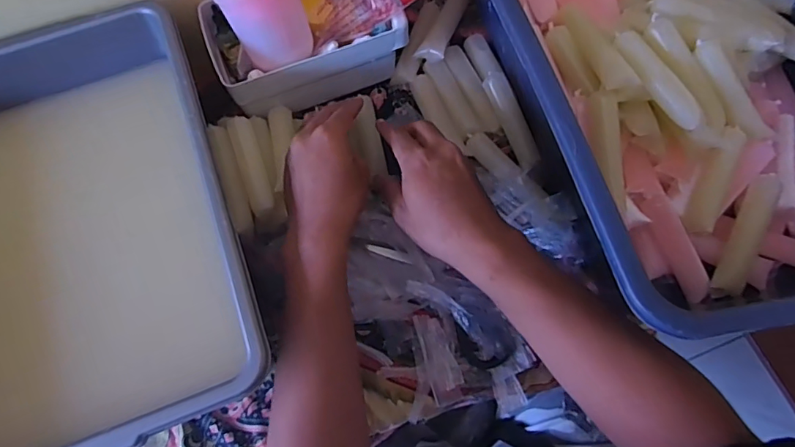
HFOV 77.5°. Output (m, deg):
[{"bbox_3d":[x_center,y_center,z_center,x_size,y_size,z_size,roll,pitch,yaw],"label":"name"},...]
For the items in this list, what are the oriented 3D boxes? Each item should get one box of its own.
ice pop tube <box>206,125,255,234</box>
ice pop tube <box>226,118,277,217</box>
[{"bbox_3d":[-0.159,-0.045,0.475,0.018,0.021,0.111,-20,70,-5],"label":"ice pop tube"},{"bbox_3d":[-0.142,-0.057,0.487,0.024,0.025,0.109,-20,70,-5],"label":"ice pop tube"}]

